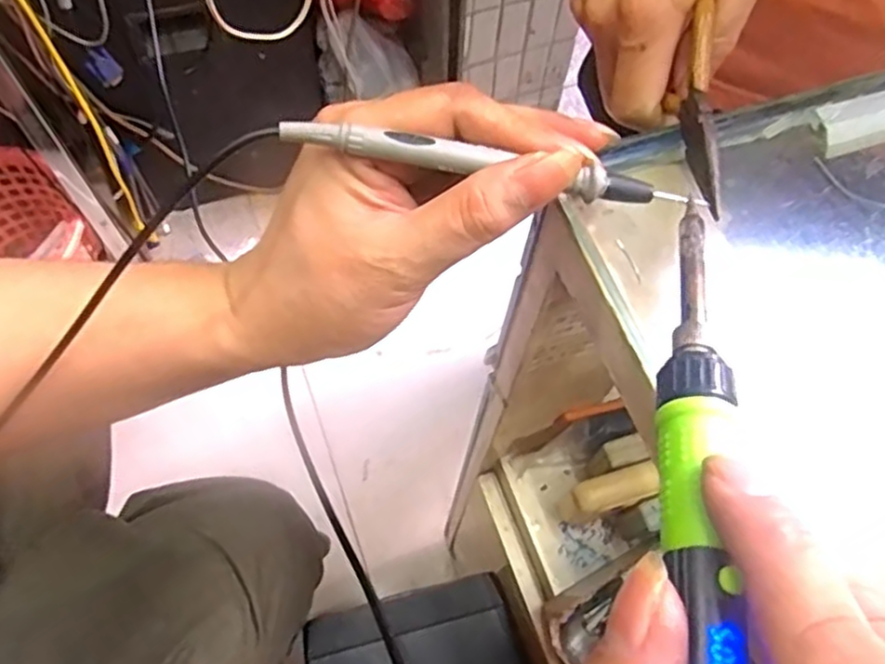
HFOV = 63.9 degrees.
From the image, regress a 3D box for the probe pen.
[{"bbox_3d":[0.018,-0.056,0.242,0.144,0.011,0.010,9,64,-6],"label":"probe pen"}]

